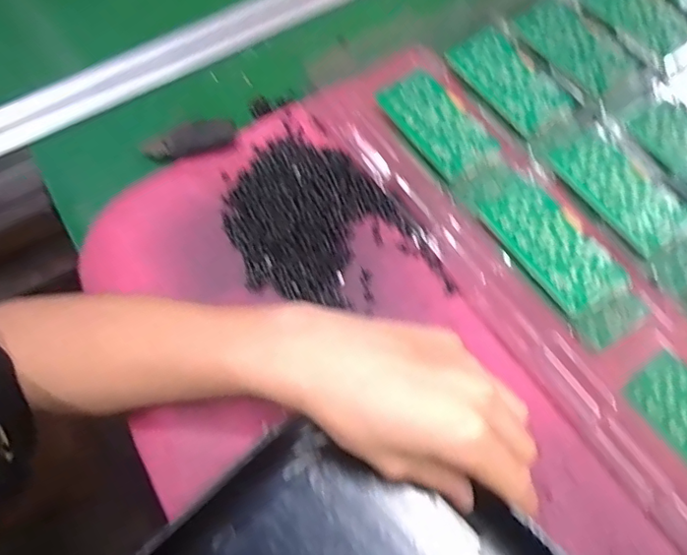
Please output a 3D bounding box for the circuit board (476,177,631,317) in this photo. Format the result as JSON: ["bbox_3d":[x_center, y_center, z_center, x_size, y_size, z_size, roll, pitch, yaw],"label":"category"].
[{"bbox_3d":[0.133,-0.022,0.362,0.050,0.009,0.093,-29,69,-13],"label":"circuit board"}]

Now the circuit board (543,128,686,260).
[{"bbox_3d":[0.189,-0.060,0.381,0.051,0.006,0.097,-29,69,-13],"label":"circuit board"}]

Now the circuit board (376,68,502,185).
[{"bbox_3d":[0.068,-0.113,0.405,0.051,0.005,0.091,-29,69,-13],"label":"circuit board"}]

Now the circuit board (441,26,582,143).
[{"bbox_3d":[0.124,-0.150,0.422,0.052,0.004,0.099,-29,69,-13],"label":"circuit board"}]

